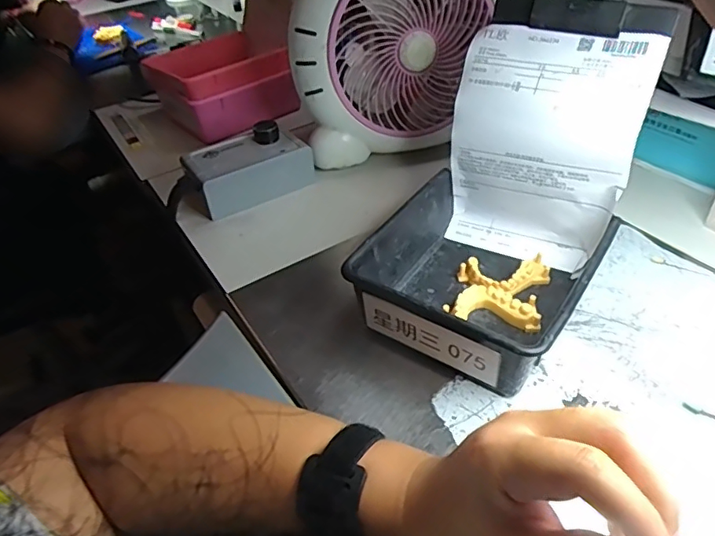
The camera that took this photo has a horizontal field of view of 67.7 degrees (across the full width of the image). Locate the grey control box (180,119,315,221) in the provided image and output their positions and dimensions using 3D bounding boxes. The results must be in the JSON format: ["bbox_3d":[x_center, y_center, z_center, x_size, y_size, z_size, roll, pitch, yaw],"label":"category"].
[{"bbox_3d":[-0.128,-0.115,0.616,0.140,0.059,0.072,-27,44,-23],"label":"grey control box"}]

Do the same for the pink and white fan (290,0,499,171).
[{"bbox_3d":[0.053,-0.260,0.606,0.258,0.234,0.099,-20,41,-16],"label":"pink and white fan"}]

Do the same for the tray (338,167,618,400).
[{"bbox_3d":[0.100,0.007,0.438,0.162,0.070,0.171,21,47,29],"label":"tray"}]

